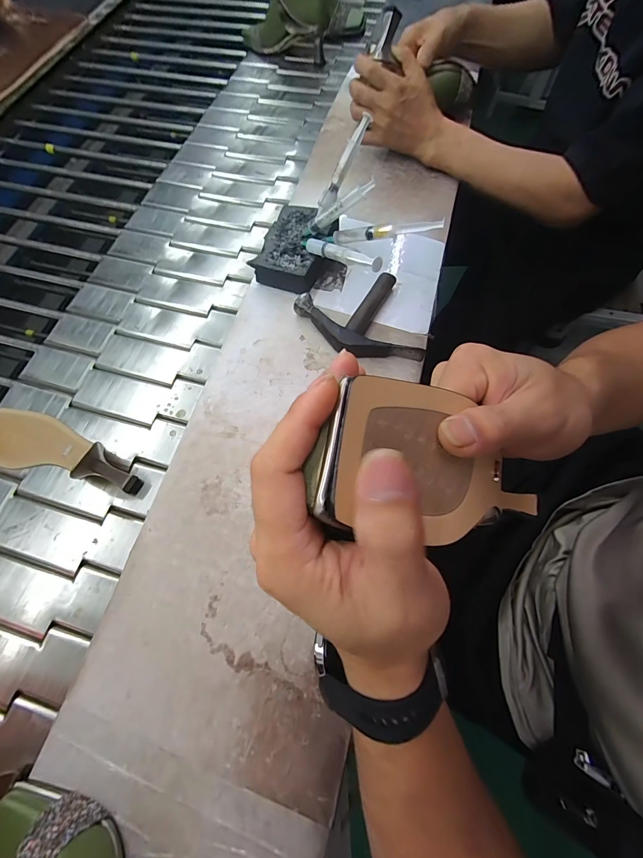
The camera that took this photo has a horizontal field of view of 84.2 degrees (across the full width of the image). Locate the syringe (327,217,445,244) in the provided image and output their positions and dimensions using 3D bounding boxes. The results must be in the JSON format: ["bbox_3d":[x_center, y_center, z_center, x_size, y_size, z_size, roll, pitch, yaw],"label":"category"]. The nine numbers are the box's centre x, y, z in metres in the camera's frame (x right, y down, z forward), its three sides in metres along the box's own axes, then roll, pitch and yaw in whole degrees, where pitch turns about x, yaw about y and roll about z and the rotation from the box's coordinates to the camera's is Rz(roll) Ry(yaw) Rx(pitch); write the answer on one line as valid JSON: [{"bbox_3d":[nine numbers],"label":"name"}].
[{"bbox_3d":[0.077,-0.251,0.449,0.146,0.013,0.017,5,65,22],"label":"syringe"}]

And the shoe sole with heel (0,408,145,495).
[{"bbox_3d":[-0.341,0.023,0.438,0.240,0.051,0.075,19,68,10],"label":"shoe sole with heel"}]

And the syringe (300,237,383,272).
[{"bbox_3d":[0.016,-0.213,0.428,0.013,0.016,0.143,-40,51,-14],"label":"syringe"}]

